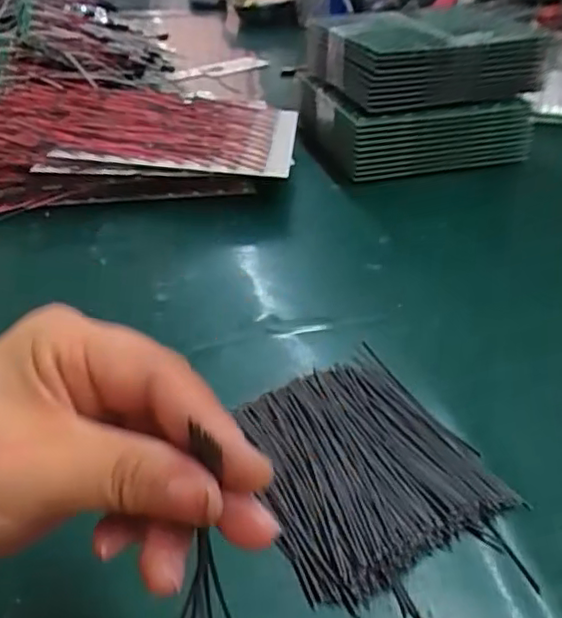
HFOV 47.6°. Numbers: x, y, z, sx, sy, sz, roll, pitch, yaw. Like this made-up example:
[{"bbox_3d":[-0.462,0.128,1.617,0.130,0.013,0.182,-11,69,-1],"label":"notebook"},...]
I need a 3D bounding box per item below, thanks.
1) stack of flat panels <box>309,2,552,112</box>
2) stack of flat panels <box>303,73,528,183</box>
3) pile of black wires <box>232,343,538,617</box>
[{"bbox_3d":[0.154,-0.260,0.664,0.193,0.058,0.136,-9,35,-12],"label":"stack of flat panels"},{"bbox_3d":[0.133,-0.210,0.695,0.190,0.059,0.193,-11,34,-16],"label":"stack of flat panels"},{"bbox_3d":[0.044,0.078,0.314,0.110,0.013,0.143,-15,36,-21],"label":"pile of black wires"}]

